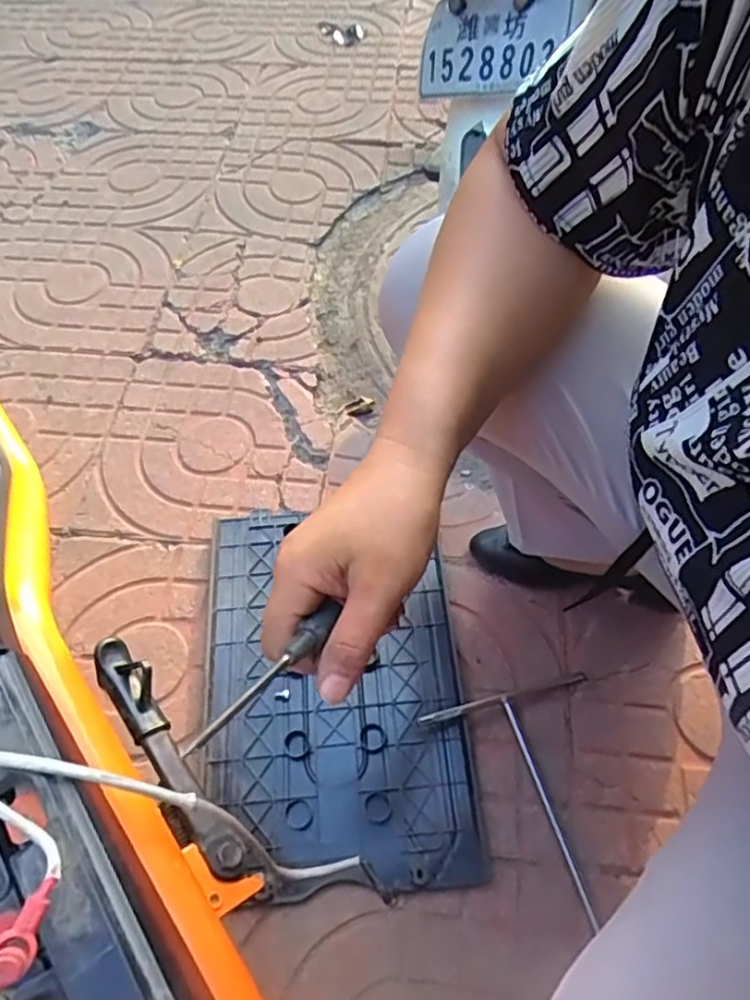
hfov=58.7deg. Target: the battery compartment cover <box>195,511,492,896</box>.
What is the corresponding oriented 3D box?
[{"bbox_3d":[-0.046,0.181,0.698,0.259,0.016,0.402,-5,55,-3],"label":"battery compartment cover"}]

